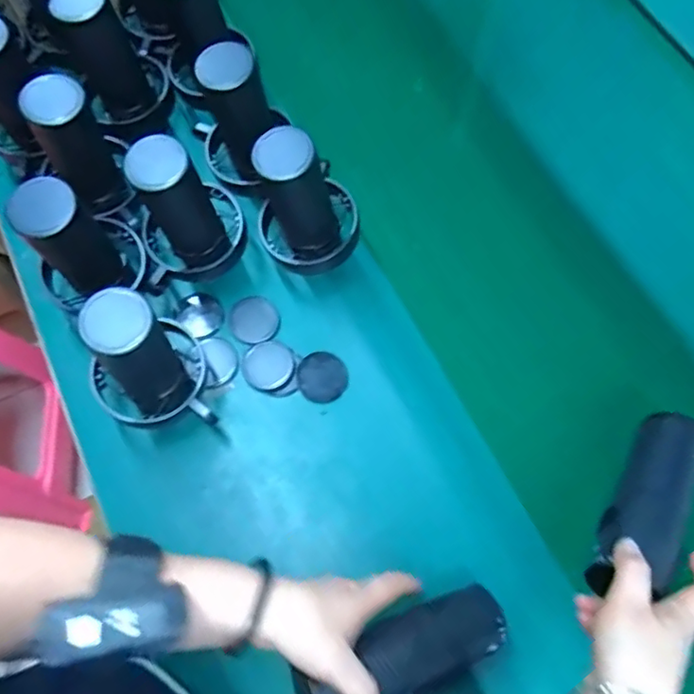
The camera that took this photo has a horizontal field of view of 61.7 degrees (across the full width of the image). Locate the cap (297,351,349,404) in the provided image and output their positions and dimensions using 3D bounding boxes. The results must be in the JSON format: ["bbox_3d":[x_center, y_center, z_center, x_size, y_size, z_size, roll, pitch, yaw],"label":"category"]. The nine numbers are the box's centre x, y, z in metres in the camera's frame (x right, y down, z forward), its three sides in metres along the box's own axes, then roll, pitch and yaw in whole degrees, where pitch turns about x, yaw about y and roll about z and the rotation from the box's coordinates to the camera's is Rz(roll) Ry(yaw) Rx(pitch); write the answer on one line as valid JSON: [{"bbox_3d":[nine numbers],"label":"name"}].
[{"bbox_3d":[-0.024,0.030,0.576,0.049,0.004,0.050,-34,87,-8],"label":"cap"}]

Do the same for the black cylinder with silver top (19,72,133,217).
[{"bbox_3d":[-0.248,-0.181,0.542,0.054,0.131,0.058,-34,73,-13],"label":"black cylinder with silver top"}]

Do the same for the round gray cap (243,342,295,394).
[{"bbox_3d":[-0.078,0.020,0.580,0.049,0.010,0.051,0,68,-1],"label":"round gray cap"}]

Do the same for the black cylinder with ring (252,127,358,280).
[{"bbox_3d":[-0.036,-0.138,0.530,0.090,0.136,0.090,-1,69,-1],"label":"black cylinder with ring"}]

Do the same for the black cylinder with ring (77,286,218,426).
[{"bbox_3d":[-0.173,0.013,0.488,0.088,0.168,0.095,0,68,-1],"label":"black cylinder with ring"}]

